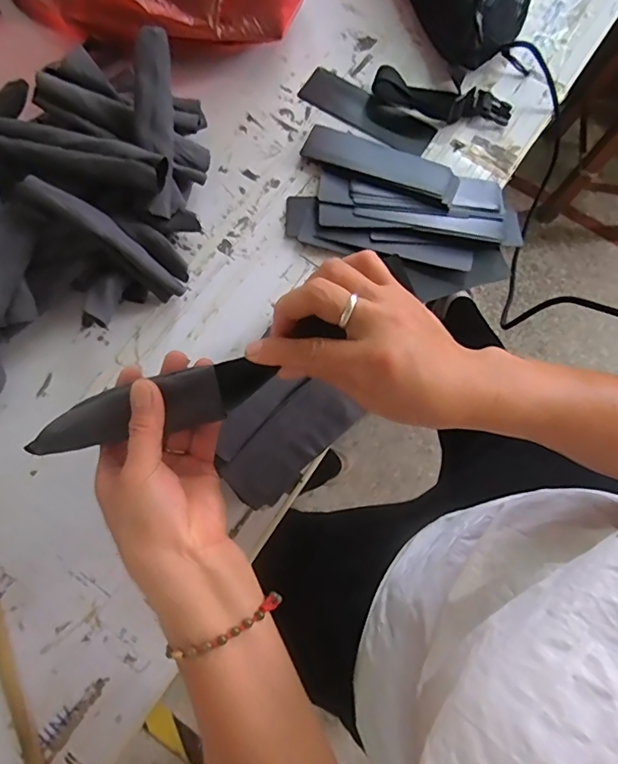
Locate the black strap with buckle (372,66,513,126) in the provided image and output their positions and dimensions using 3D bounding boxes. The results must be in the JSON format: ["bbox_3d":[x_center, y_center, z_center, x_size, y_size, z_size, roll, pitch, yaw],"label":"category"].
[{"bbox_3d":[0.141,-0.297,0.534,0.147,0.026,0.042,9,77,1],"label":"black strap with buckle"}]

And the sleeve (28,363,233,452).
[{"bbox_3d":[-0.121,0.022,0.334,0.137,0.020,0.033,-14,77,8],"label":"sleeve"}]

